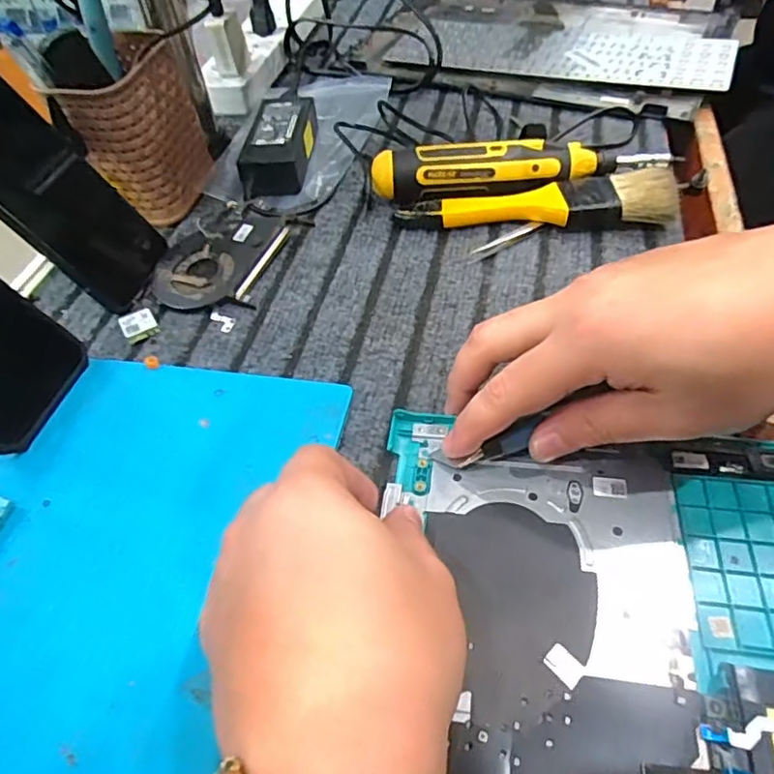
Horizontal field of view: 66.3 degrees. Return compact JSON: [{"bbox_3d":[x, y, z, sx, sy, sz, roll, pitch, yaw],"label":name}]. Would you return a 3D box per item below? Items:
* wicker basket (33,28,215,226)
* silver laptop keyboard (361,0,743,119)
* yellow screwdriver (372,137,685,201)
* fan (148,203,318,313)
[{"bbox_3d":[-0.182,-0.199,0.445,0.062,0.101,0.097,4,52,9],"label":"wicker basket"},{"bbox_3d":[0.157,-0.357,0.604,0.356,0.021,0.224,20,56,20],"label":"silver laptop keyboard"},{"bbox_3d":[0.099,-0.159,0.435,0.215,0.035,0.028,-3,51,3],"label":"yellow screwdriver"},{"bbox_3d":[-0.116,-0.096,0.420,0.084,0.014,0.108,17,55,18],"label":"fan"}]

